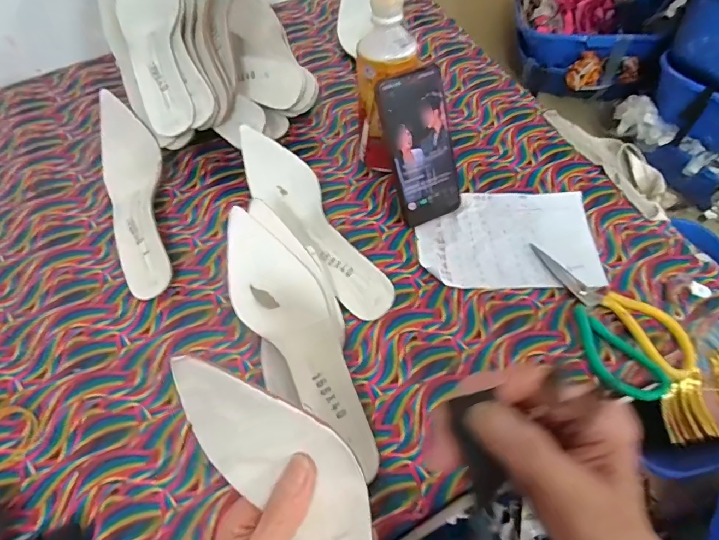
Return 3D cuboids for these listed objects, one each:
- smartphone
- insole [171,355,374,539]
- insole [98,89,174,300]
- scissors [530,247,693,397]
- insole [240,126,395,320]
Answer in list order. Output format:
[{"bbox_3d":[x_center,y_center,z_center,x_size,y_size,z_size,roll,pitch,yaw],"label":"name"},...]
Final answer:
[{"bbox_3d":[0.070,-0.133,0.471,0.075,0.158,0.014,-26,28,-15],"label":"smartphone"},{"bbox_3d":[-0.023,0.153,0.232,0.071,0.053,0.240,-22,88,-13],"label":"insole"},{"bbox_3d":[-0.254,-0.085,0.485,0.066,0.034,0.246,-16,74,-10],"label":"insole"},{"bbox_3d":[0.247,0.047,0.443,0.100,0.010,0.178,-36,66,-19],"label":"scissors"},{"bbox_3d":[-0.049,-0.052,0.472,0.059,0.034,0.244,-33,78,-18],"label":"insole"}]

